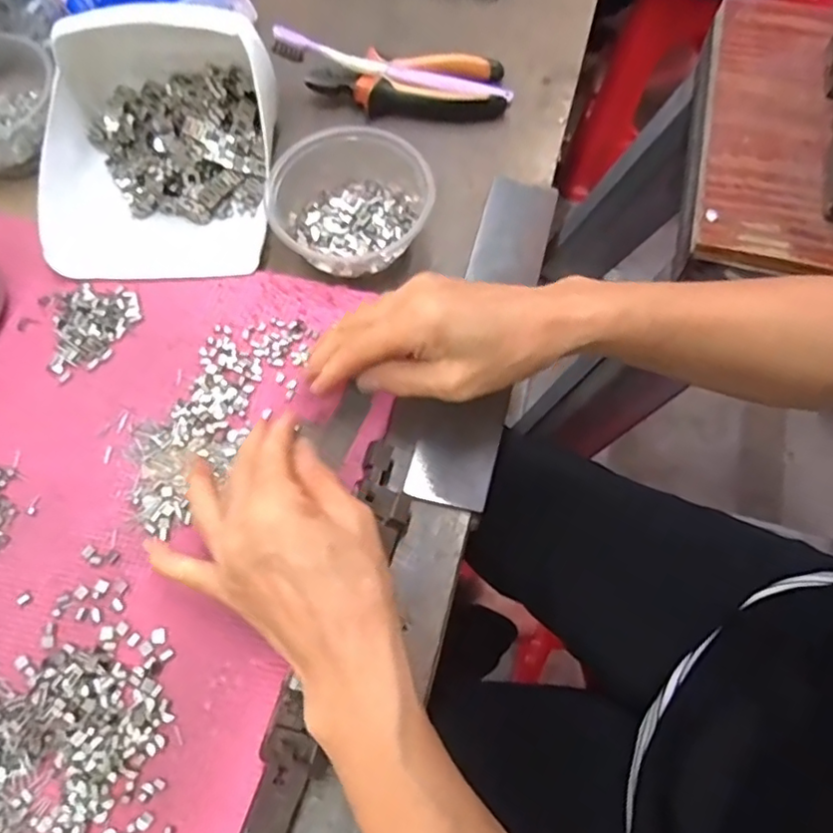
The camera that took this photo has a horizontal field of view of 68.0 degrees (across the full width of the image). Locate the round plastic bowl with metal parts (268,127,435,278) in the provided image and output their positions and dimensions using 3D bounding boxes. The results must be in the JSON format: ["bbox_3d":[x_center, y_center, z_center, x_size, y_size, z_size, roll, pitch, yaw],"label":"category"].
[{"bbox_3d":[-0.051,-0.146,0.419,0.116,0.046,0.103,36,73,14],"label":"round plastic bowl with metal parts"}]

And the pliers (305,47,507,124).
[{"bbox_3d":[-0.006,-0.258,0.484,0.147,0.027,0.050,-1,67,1],"label":"pliers"}]

